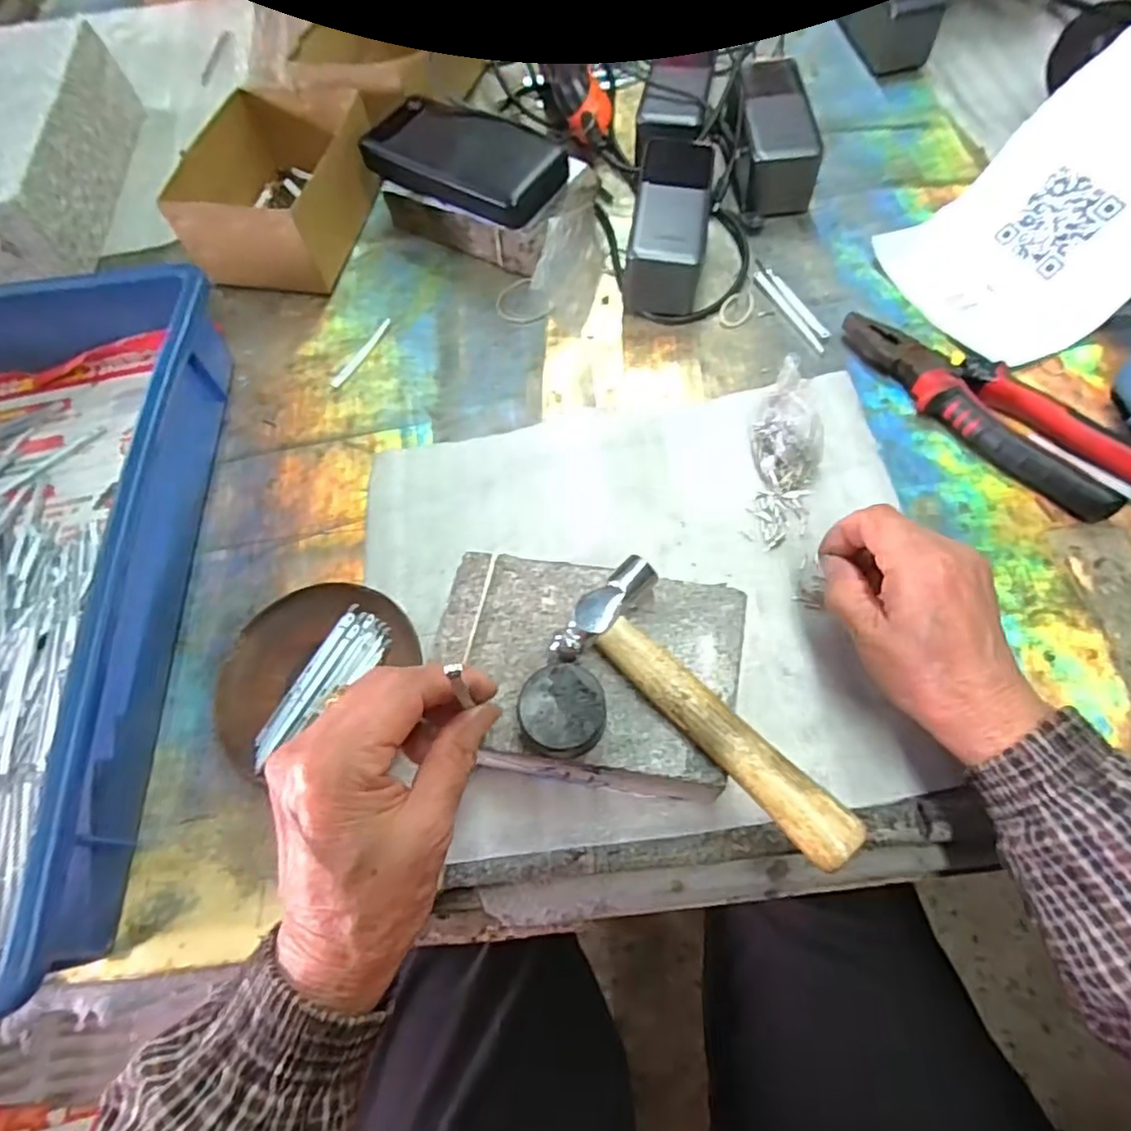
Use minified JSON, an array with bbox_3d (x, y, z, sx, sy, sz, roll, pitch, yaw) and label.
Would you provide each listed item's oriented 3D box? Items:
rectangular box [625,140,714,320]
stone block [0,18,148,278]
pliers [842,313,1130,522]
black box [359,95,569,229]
[{"bbox_3d":[0.079,-0.253,0.490,0.053,0.056,0.139,7,65,7],"label":"rectangular box"},{"bbox_3d":[-0.477,-0.350,0.560,0.137,0.084,0.247,-3,64,2],"label":"stone block"},{"bbox_3d":[0.271,-0.099,0.420,0.055,0.022,0.211,-41,68,-15],"label":"pliers"},{"bbox_3d":[-0.077,-0.315,0.503,0.150,0.028,0.072,27,68,15],"label":"black box"}]

